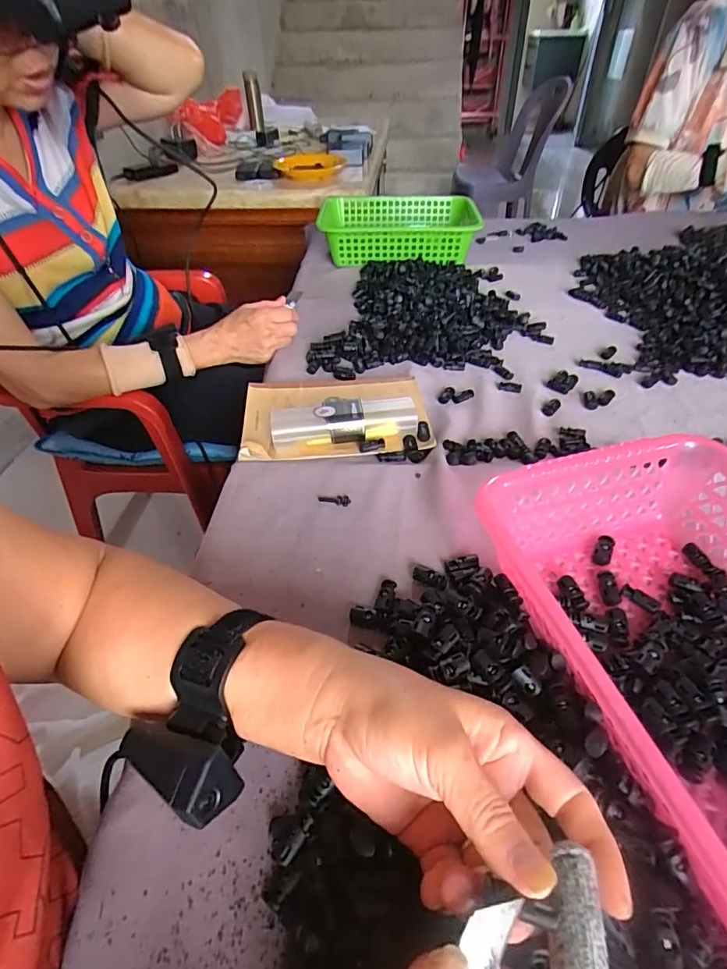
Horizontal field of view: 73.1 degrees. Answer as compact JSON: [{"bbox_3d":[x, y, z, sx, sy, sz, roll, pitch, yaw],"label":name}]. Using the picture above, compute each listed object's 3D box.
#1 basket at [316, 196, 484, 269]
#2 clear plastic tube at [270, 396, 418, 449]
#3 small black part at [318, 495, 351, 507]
[{"bbox_3d":[0.069,-0.482,0.940,0.293,0.081,0.213,2,43,4],"label":"basket"},{"bbox_3d":[-0.020,-0.065,0.522,0.150,0.039,0.034,-4,43,-3],"label":"clear plastic tube"},{"bbox_3d":[-0.027,0.014,0.457,0.030,0.004,0.012,6,44,8],"label":"small black part"}]

